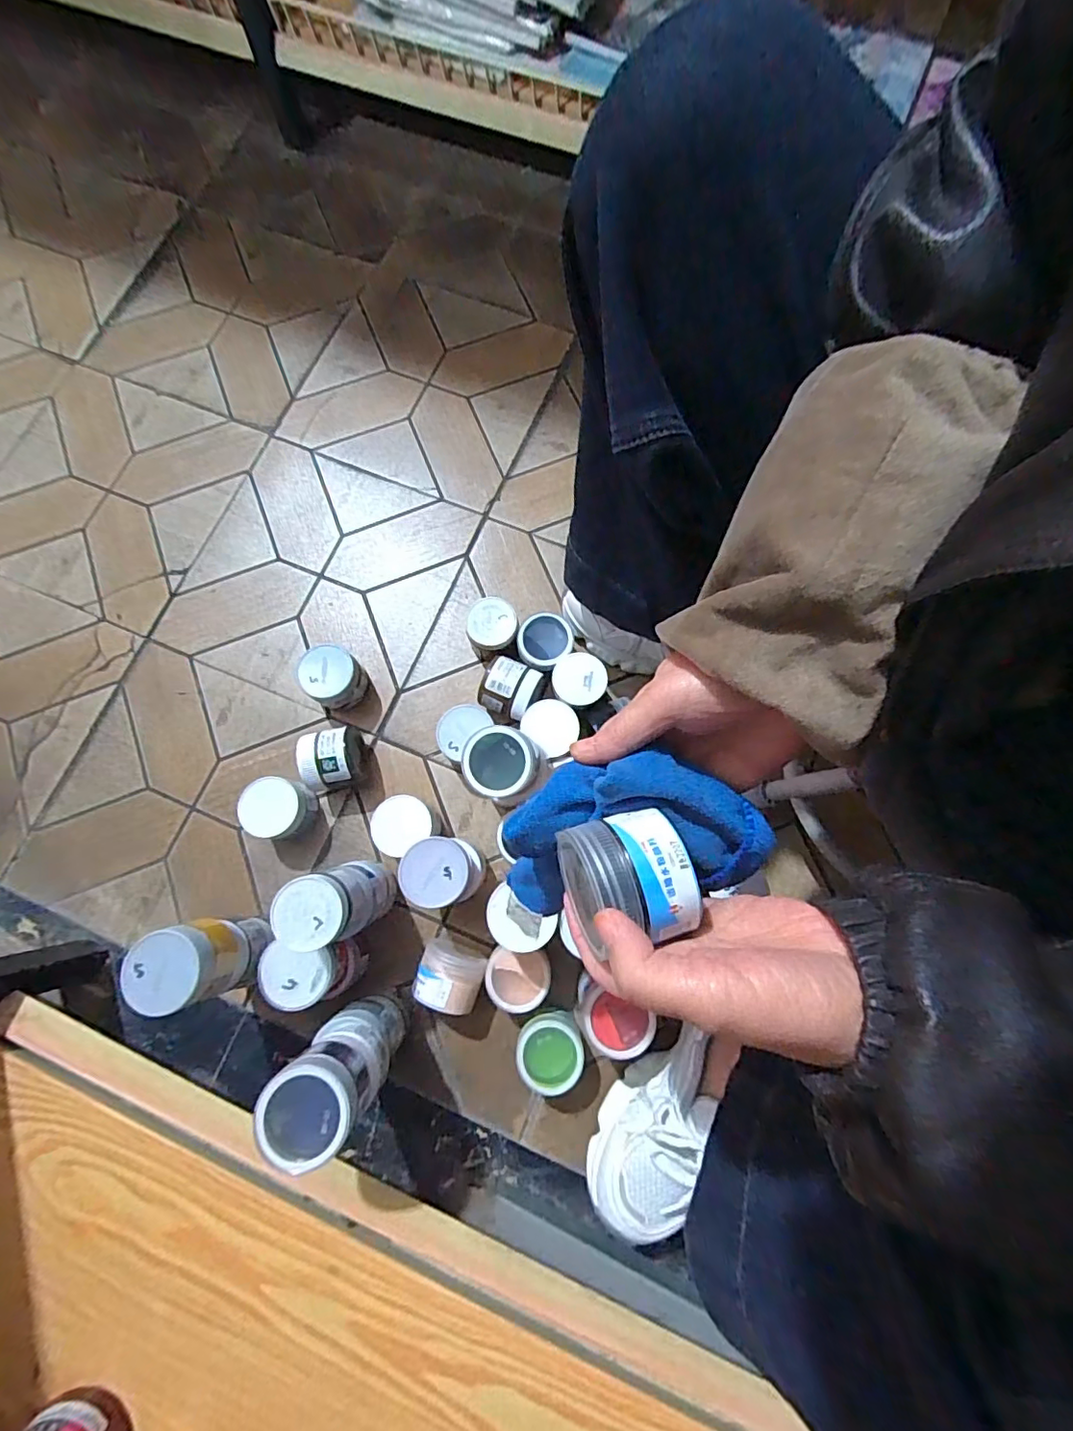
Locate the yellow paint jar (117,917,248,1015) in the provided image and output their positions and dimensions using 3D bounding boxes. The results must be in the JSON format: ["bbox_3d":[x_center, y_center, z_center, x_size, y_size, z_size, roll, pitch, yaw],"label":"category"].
[{"bbox_3d":[-0.277,0.196,0.441,0.061,0.068,0.058,0,76,0],"label":"yellow paint jar"}]

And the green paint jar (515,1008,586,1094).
[{"bbox_3d":[0.012,0.308,0.514,0.058,0.052,0.056,0,76,0],"label":"green paint jar"}]

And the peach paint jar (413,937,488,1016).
[{"bbox_3d":[-0.081,0.247,0.528,0.058,0.061,0.048,14,79,4],"label":"peach paint jar"}]

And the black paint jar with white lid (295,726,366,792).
[{"bbox_3d":[-0.210,0.046,0.578,0.062,0.061,0.058,0,76,0],"label":"black paint jar with white lid"}]

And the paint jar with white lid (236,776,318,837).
[{"bbox_3d":[-0.263,0.095,0.571,0.059,0.056,0.057,0,78,1],"label":"paint jar with white lid"}]

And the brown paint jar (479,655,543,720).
[{"bbox_3d":[-0.028,-0.027,0.594,0.056,0.056,0.056,24,79,6],"label":"brown paint jar"}]

